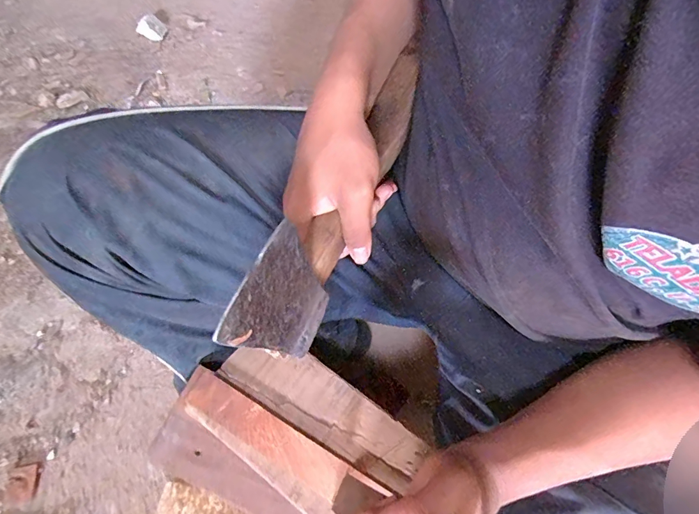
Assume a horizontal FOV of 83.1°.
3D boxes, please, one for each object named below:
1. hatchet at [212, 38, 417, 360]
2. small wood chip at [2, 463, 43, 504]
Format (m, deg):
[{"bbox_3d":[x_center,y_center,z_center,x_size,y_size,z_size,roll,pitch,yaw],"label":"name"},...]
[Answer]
[{"bbox_3d":[-0.003,-0.037,0.283,0.031,0.100,0.235,26,72,10],"label":"hatchet"},{"bbox_3d":[-0.458,0.316,0.551,0.040,0.004,0.047,-3,63,-5],"label":"small wood chip"}]

